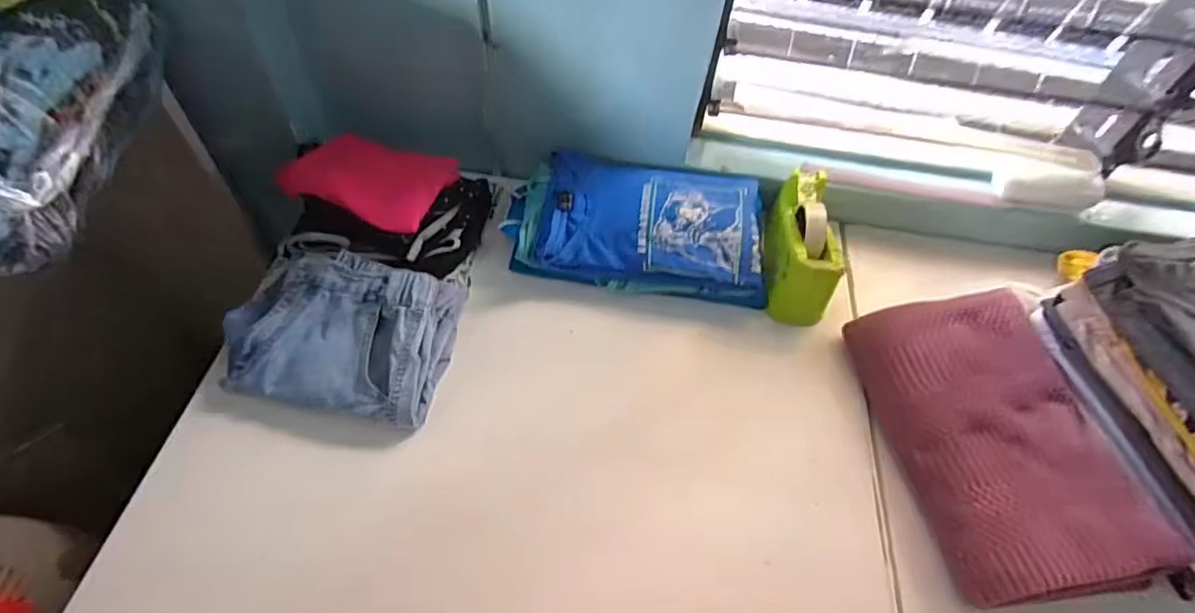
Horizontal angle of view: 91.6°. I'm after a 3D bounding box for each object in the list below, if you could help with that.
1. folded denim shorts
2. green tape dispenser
[{"bbox_3d":[-0.305,0.024,0.680,0.253,0.068,0.185,10,55,3],"label":"folded denim shorts"},{"bbox_3d":[0.278,-0.086,0.783,0.065,0.109,0.197,12,55,4],"label":"green tape dispenser"}]

